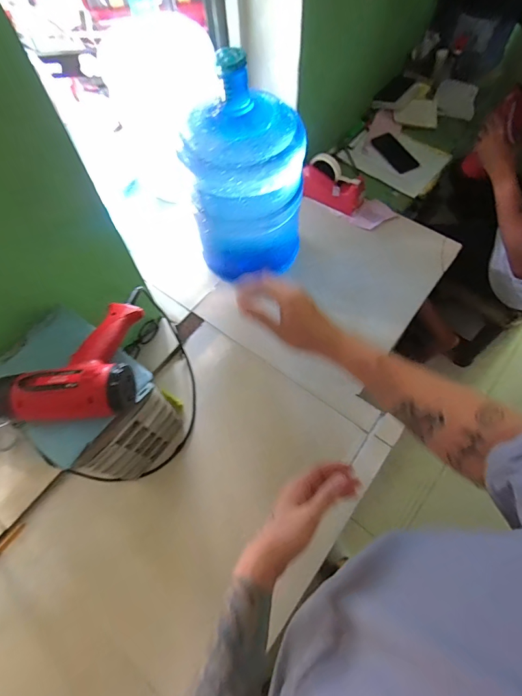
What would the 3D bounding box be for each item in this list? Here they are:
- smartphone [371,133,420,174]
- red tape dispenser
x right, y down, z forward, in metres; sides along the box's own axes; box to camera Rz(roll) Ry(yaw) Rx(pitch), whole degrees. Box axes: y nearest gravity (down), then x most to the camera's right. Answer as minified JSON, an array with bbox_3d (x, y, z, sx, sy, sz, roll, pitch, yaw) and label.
[{"bbox_3d":[0.424,-0.615,1.195,0.072,0.016,0.166,-27,66,-11],"label":"smartphone"},{"bbox_3d":[0.196,-0.460,1.055,0.189,0.094,0.079,34,70,17],"label":"red tape dispenser"}]

